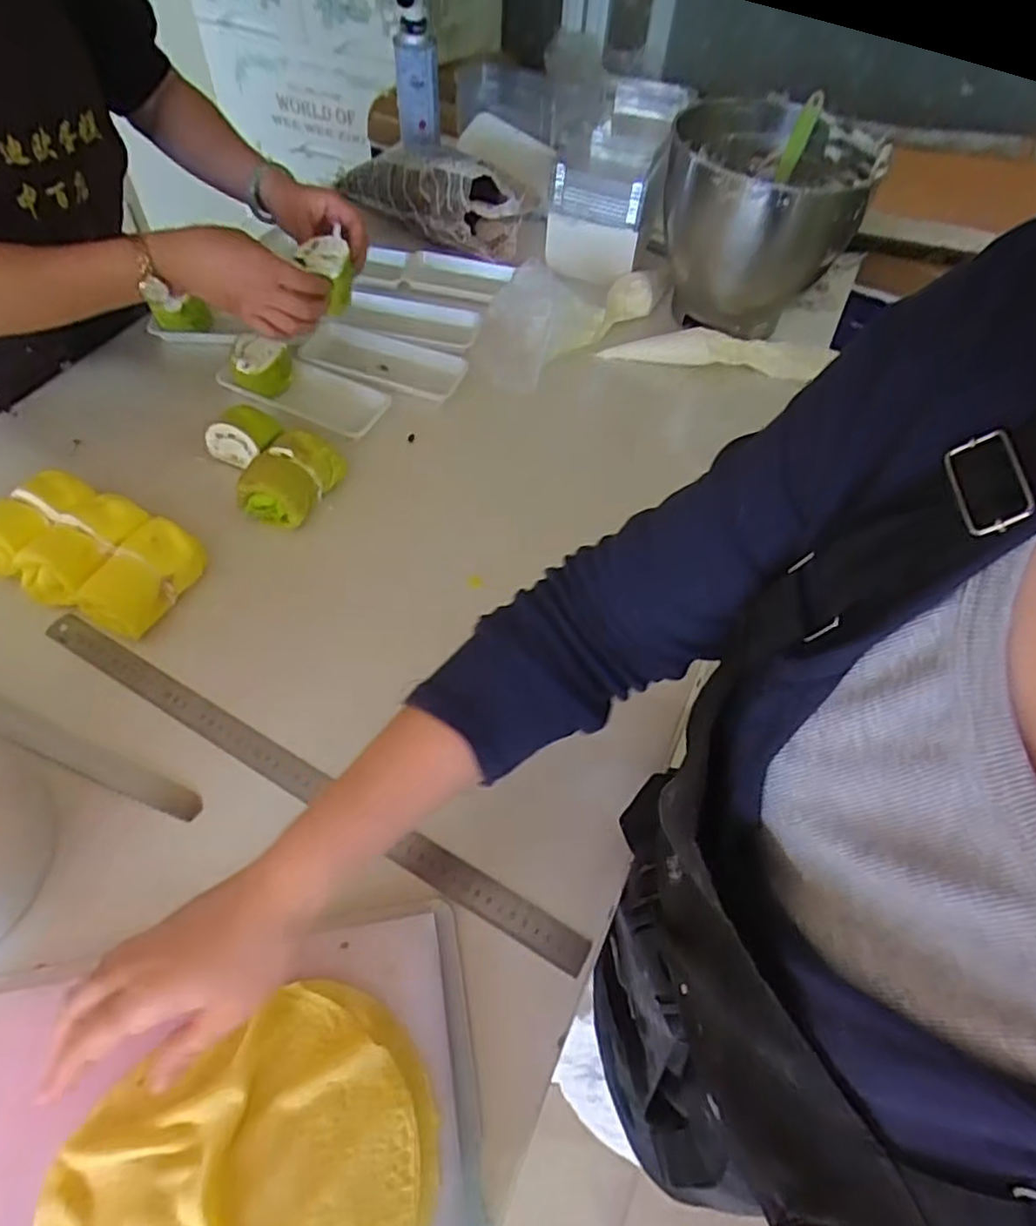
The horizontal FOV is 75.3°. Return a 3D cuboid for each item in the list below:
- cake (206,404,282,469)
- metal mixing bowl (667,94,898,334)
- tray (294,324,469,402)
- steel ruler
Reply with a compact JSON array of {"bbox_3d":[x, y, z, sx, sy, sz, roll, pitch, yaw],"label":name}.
[{"bbox_3d":[-0.280,-0.179,0.694,0.060,0.043,0.062,27,59,13],"label":"cake"},{"bbox_3d":[0.289,-0.481,0.843,0.223,0.206,0.227,2,56,-3],"label":"metal mixing bowl"},{"bbox_3d":[-0.159,-0.300,0.796,0.179,0.019,0.088,18,57,8],"label":"tray"},{"bbox_3d":[-0.181,0.127,0.534,0.519,0.005,0.029,28,59,14],"label":"steel ruler"}]

